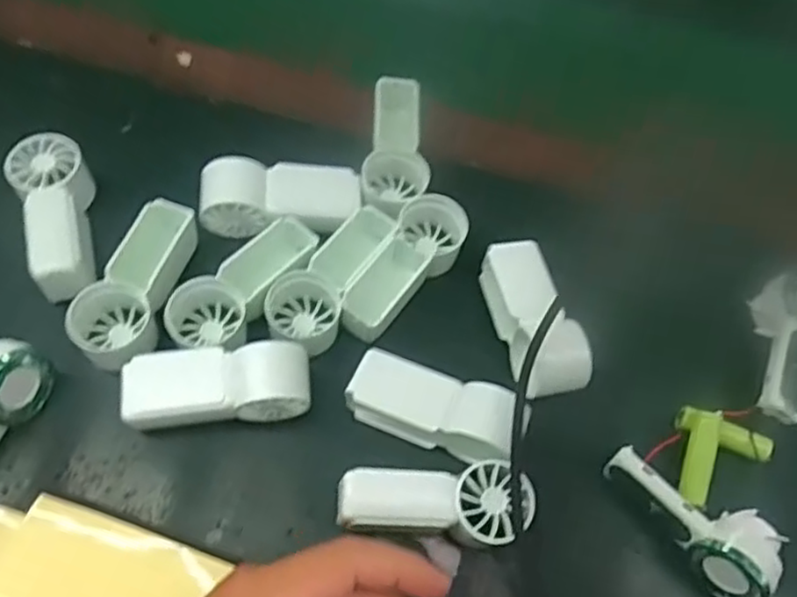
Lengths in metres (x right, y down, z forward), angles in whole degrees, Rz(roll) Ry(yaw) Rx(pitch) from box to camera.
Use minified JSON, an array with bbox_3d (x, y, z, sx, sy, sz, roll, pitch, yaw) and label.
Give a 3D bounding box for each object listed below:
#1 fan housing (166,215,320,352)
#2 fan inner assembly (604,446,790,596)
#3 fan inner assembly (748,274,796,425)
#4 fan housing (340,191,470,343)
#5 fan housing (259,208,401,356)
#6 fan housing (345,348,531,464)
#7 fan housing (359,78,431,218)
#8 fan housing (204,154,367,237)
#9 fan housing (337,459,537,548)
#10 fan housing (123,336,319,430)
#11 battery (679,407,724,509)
[{"bbox_3d":[-0.087,-0.008,0.389,0.048,0.033,0.090,30,63,10],"label":"fan housing"},{"bbox_3d":[0.147,0.115,0.356,0.091,0.041,0.038,36,64,12],"label":"fan inner assembly"},{"bbox_3d":[0.223,0.029,0.394,0.031,0.029,0.087,16,62,2],"label":"fan inner assembly"},{"bbox_3d":[0.006,-0.020,0.405,0.039,0.026,0.101,30,63,10],"label":"fan housing"},{"bbox_3d":[-0.039,-0.014,0.397,0.039,0.027,0.094,29,63,9],"label":"fan housing"},{"bbox_3d":[0.020,0.059,0.368,0.091,0.025,0.039,21,62,5],"label":"fan housing"},{"bbox_3d":[-0.001,-0.095,0.437,0.039,0.032,0.094,5,75,-2],"label":"fan housing"},{"bbox_3d":[-0.069,-0.059,0.414,0.091,0.035,0.041,-4,63,-9],"label":"fan housing"},{"bbox_3d":[0.018,0.106,0.346,0.093,0.035,0.037,-2,62,-7],"label":"fan housing"},{"bbox_3d":[-0.093,0.047,0.361,0.093,0.030,0.037,-3,63,-8],"label":"fan housing"},{"bbox_3d":[0.163,0.086,0.375,0.014,0.014,0.049,15,80,4],"label":"battery"}]

